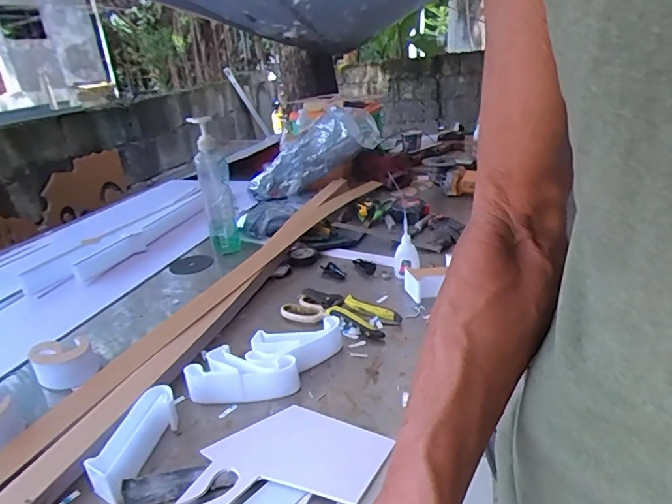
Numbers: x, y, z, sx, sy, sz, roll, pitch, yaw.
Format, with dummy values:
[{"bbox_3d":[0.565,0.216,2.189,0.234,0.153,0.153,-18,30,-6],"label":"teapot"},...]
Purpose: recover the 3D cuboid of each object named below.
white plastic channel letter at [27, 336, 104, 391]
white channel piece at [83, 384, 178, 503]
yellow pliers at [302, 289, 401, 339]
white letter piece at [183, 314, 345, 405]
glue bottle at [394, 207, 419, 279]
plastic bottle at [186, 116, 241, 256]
[{"bbox_3d":[-0.373,0.157,0.654,0.075,0.060,0.075,-24,29,-32],"label":"white plastic channel letter"},{"bbox_3d":[-0.215,0.202,0.505,0.042,0.044,0.125,1,25,17],"label":"white channel piece"},{"bbox_3d":[0.017,0.092,0.732,0.157,0.031,0.061,11,30,35],"label":"yellow pliers"},{"bbox_3d":[-0.084,0.143,0.610,0.209,0.044,0.092,-14,25,-15],"label":"white letter piece"},{"bbox_3d":[0.122,-0.009,0.825,0.043,0.118,0.031,-2,25,12],"label":"glue bottle"},{"bbox_3d":[-0.251,-0.135,0.977,0.062,0.278,0.071,-12,26,-15],"label":"plastic bottle"}]

